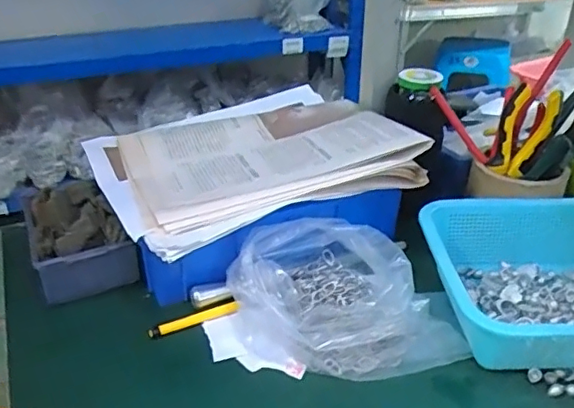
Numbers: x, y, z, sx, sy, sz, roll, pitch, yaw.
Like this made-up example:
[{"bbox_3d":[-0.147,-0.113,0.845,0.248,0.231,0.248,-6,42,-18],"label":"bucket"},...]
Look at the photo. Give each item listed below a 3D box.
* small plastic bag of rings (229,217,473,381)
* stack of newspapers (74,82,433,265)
[{"bbox_3d":[0.054,0.087,0.503,0.176,0.083,0.159,-17,34,-27],"label":"small plastic bag of rings"},{"bbox_3d":[-0.044,-0.053,0.600,0.292,0.034,0.250,-15,32,-24],"label":"stack of newspapers"}]

